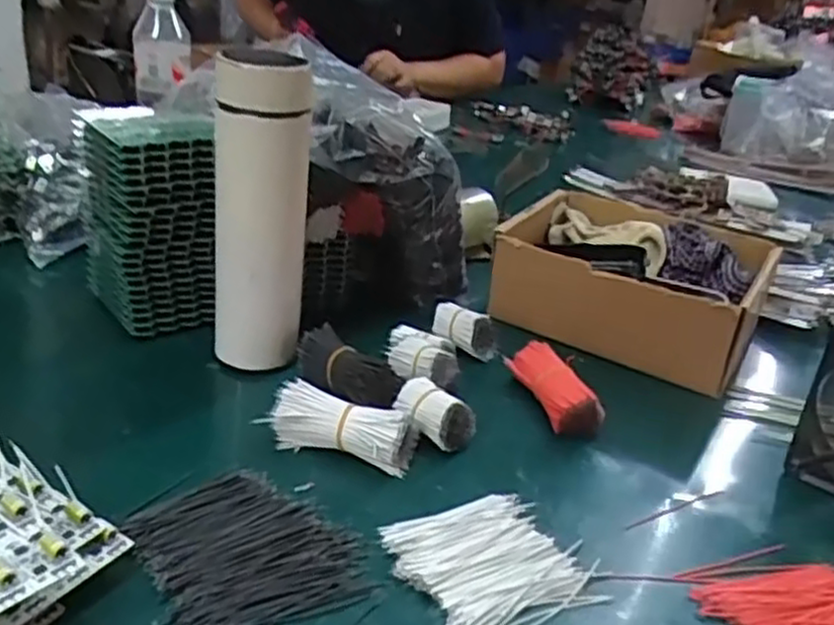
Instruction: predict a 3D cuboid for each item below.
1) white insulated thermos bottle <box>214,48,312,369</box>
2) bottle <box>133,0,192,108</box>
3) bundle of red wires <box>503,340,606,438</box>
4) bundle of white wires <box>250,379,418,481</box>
[{"bbox_3d":[-0.106,-0.060,0.514,0.063,0.222,0.060,0,26,-14],"label":"white insulated thermos bottle"},{"bbox_3d":[-0.293,-0.308,0.862,0.063,0.130,0.066,-2,26,-18],"label":"bottle"},{"bbox_3d":[0.102,0.055,0.556,0.041,0.031,0.090,-8,28,-28],"label":"bundle of red wires"},{"bbox_3d":[-0.049,0.074,0.488,0.094,0.036,0.035,10,25,8],"label":"bundle of white wires"}]

